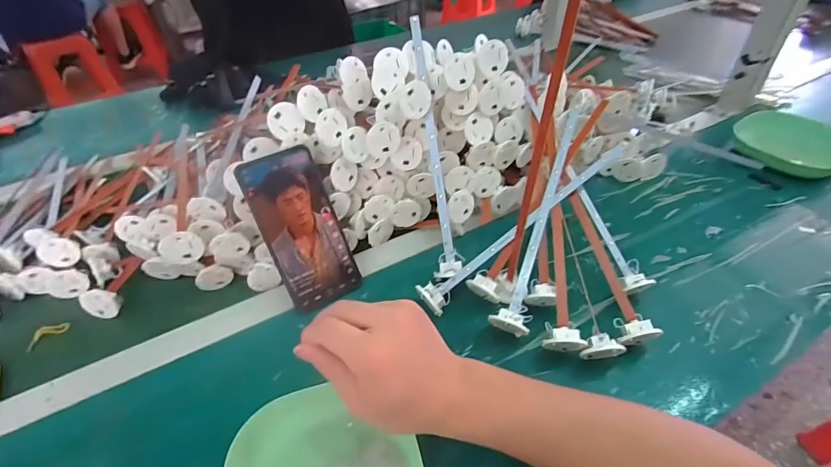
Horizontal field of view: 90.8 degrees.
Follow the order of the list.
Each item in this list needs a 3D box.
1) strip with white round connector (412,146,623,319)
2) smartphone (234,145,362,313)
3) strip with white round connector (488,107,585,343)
[{"bbox_3d":[0.124,-0.012,0.445,0.287,0.026,0.029,-37,51,-11],"label":"strip with white round connector"},{"bbox_3d":[-0.119,-0.005,0.433,0.077,0.164,0.008,-25,13,-21],"label":"smartphone"},{"bbox_3d":[0.140,-0.023,0.449,0.033,0.034,0.274,16,68,19],"label":"strip with white round connector"}]

